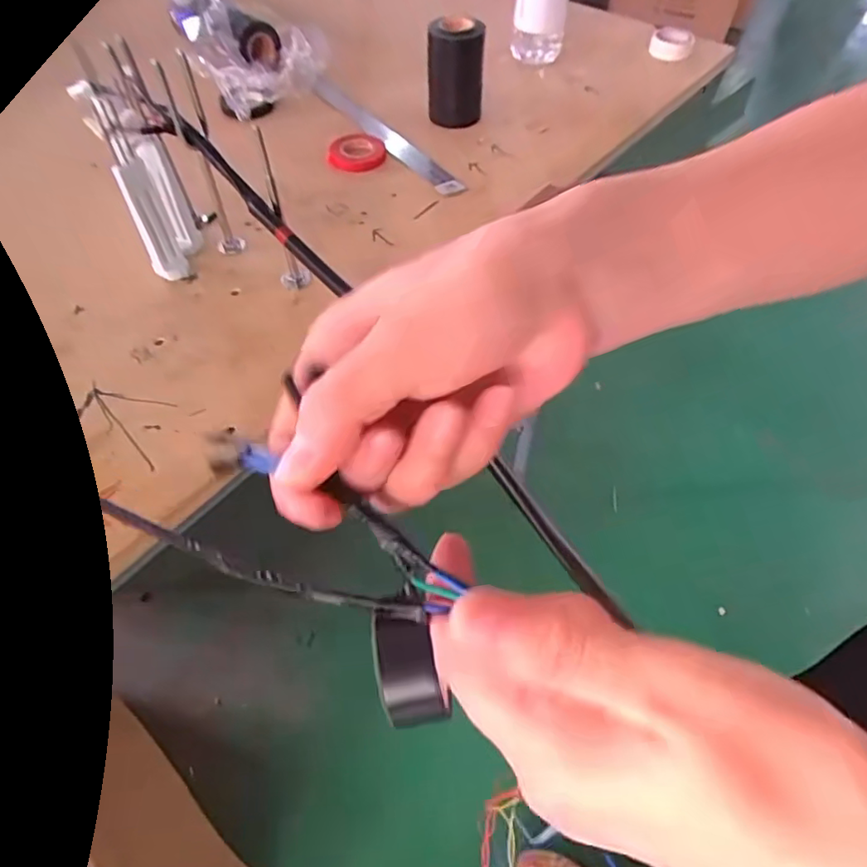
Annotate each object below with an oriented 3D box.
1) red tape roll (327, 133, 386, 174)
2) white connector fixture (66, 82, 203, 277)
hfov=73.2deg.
[{"bbox_3d":[-0.083,-0.303,0.630,0.060,0.015,0.060,0,53,0],"label":"red tape roll"},{"bbox_3d":[-0.230,-0.198,0.474,0.051,0.129,0.064,-14,55,-14],"label":"white connector fixture"}]

